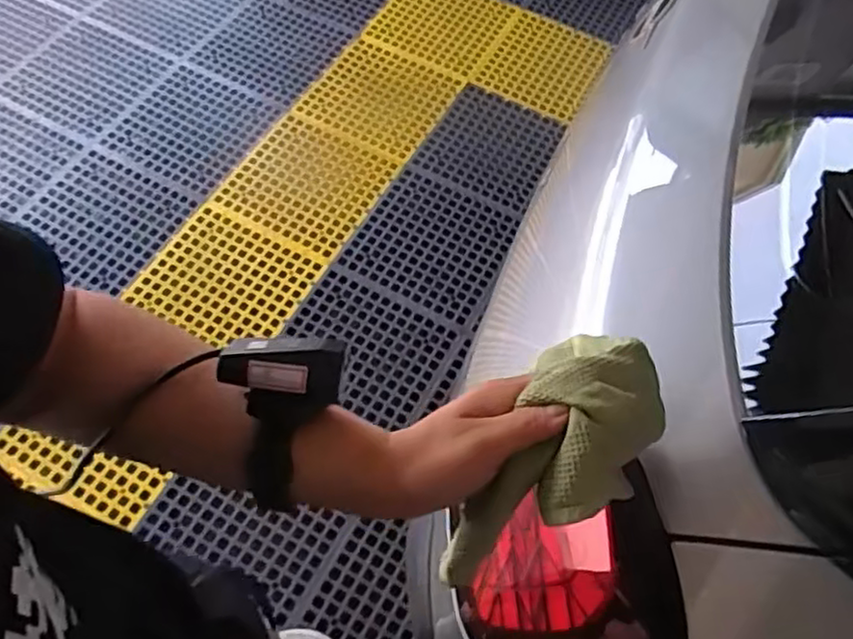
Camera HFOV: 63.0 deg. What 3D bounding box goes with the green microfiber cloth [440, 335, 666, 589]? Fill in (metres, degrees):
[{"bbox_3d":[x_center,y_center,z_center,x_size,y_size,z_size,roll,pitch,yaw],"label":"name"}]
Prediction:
[{"bbox_3d":[0.080,0.093,0.429,0.077,0.134,0.155,34,65,15],"label":"green microfiber cloth"}]

